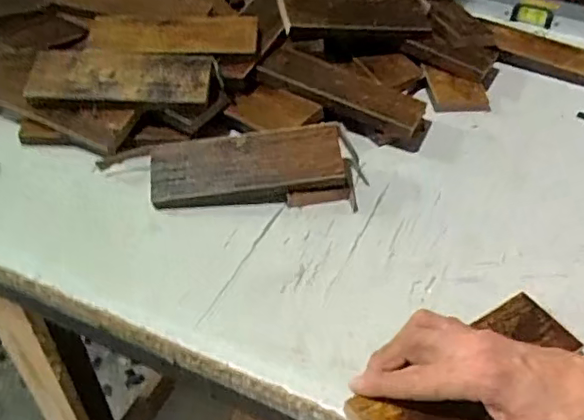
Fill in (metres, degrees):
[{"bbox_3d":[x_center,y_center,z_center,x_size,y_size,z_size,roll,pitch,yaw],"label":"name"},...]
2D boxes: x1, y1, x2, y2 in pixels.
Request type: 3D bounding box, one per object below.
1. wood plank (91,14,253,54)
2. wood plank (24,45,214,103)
[{"bbox_3d":[-0.130,-0.193,0.645,0.181,0.011,0.078,0,44,-3],"label":"wood plank"},{"bbox_3d":[-0.170,-0.137,0.598,0.178,0.021,0.070,6,44,3],"label":"wood plank"}]

